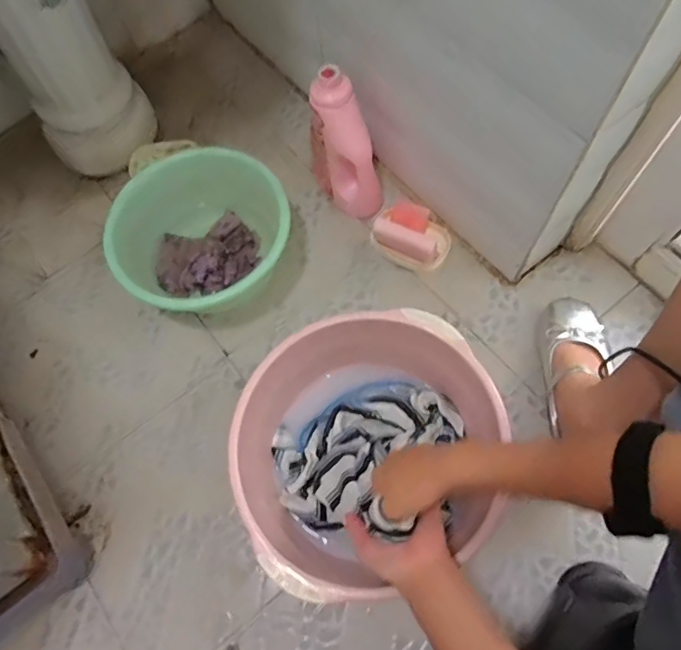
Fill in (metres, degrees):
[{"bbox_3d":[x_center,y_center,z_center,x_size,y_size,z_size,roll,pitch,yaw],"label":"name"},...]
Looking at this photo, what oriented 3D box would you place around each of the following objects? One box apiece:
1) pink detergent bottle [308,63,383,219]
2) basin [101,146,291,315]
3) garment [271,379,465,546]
[{"bbox_3d":[0.009,-0.253,0.761,0.073,0.221,0.096,-24,67,-7],"label":"pink detergent bottle"},{"bbox_3d":[-0.201,-0.127,0.766,0.244,0.121,0.232,-1,66,3],"label":"basin"},{"bbox_3d":[0.040,0.145,0.587,0.236,0.170,0.166,-22,67,-6],"label":"garment"}]

